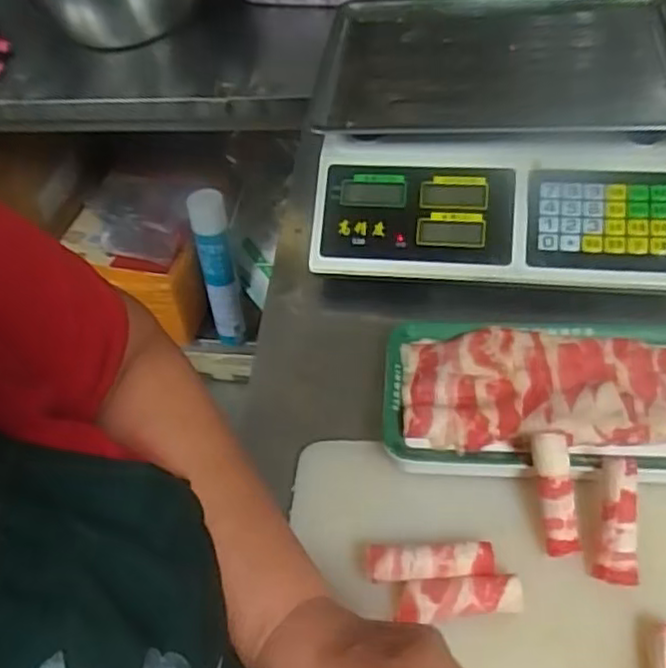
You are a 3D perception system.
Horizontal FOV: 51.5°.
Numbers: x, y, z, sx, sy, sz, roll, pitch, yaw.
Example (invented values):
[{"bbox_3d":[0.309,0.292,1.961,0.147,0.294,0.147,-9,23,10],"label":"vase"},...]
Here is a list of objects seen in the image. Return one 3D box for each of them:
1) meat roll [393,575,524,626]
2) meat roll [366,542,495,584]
[{"bbox_3d":[0.076,0.158,0.413,0.073,0.012,0.024,-3,56,1],"label":"meat roll"},{"bbox_3d":[0.060,0.141,0.425,0.077,0.013,0.020,-4,56,0],"label":"meat roll"}]

